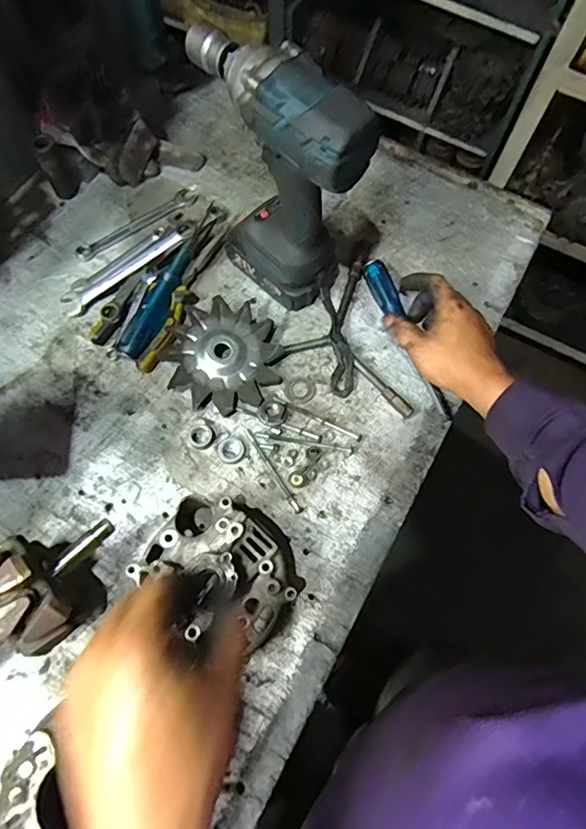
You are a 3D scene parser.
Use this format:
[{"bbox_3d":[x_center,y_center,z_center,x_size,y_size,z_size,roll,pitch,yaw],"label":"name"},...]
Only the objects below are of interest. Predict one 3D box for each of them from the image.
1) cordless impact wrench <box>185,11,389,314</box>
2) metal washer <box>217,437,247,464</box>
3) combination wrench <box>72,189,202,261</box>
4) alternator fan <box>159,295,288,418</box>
[{"bbox_3d":[-0.017,-0.213,0.478,0.070,0.239,0.177,-41,77,-15],"label":"cordless impact wrench"},{"bbox_3d":[-0.061,0.035,0.510,0.027,0.004,0.027,1,70,-2],"label":"metal washer"},{"bbox_3d":[-0.184,-0.226,0.598,0.158,0.004,0.021,-36,75,-13],"label":"combination wrench"},{"bbox_3d":[-0.068,-0.059,0.527,0.108,0.033,0.117,1,70,-2],"label":"alternator fan"}]

